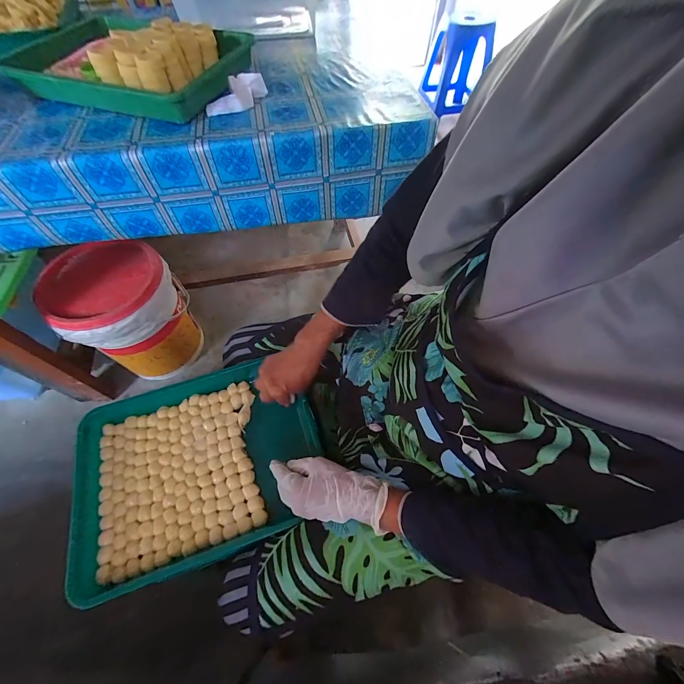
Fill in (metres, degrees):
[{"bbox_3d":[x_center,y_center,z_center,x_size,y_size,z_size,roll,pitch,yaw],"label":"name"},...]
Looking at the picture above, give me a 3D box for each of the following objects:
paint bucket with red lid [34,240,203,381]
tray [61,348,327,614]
[{"bbox_3d":[-0.620,-0.077,0.949,0.291,0.343,0.287,0,59,0],"label":"paint bucket with red lid"},{"bbox_3d":[-0.221,0.187,0.486,0.359,0.052,0.267,-16,61,-10],"label":"tray"}]

